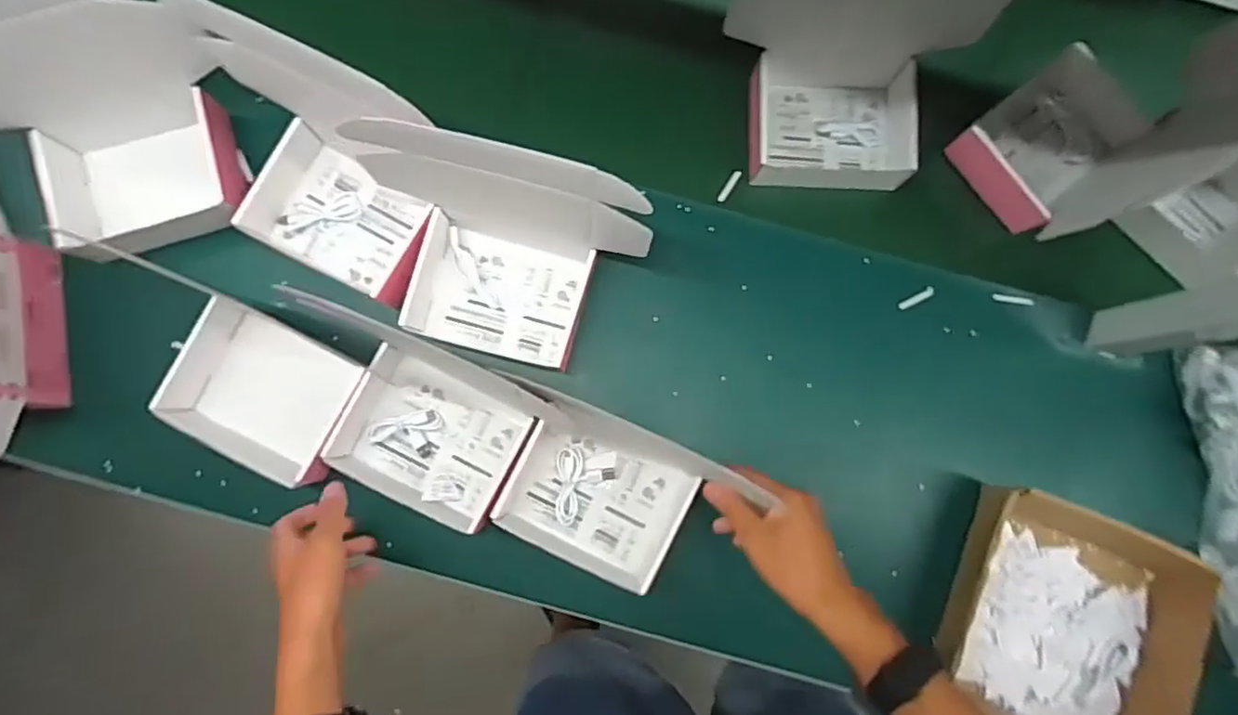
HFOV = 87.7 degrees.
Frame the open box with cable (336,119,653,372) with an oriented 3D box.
[{"bbox_3d":[-0.106,-0.080,0.574,0.219,0.211,0.138,14,83,-1],"label":"open box with cable"}]

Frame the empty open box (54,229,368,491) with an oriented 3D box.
[{"bbox_3d":[-0.351,0.029,0.633,0.159,0.066,0.124,28,83,1],"label":"empty open box"}]

